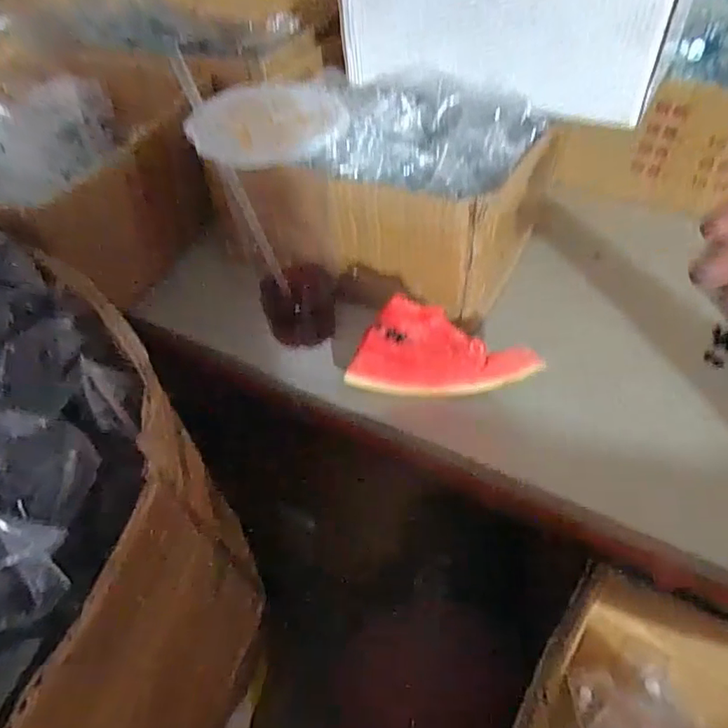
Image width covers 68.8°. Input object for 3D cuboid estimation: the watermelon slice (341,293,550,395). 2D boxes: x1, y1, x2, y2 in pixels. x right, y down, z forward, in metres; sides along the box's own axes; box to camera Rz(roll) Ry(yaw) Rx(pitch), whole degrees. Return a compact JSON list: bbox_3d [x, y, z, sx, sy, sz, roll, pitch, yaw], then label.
[{"bbox_3d":[0.054,-0.007,0.364,0.129,0.070,0.028,2,49,5],"label":"watermelon slice"}]

